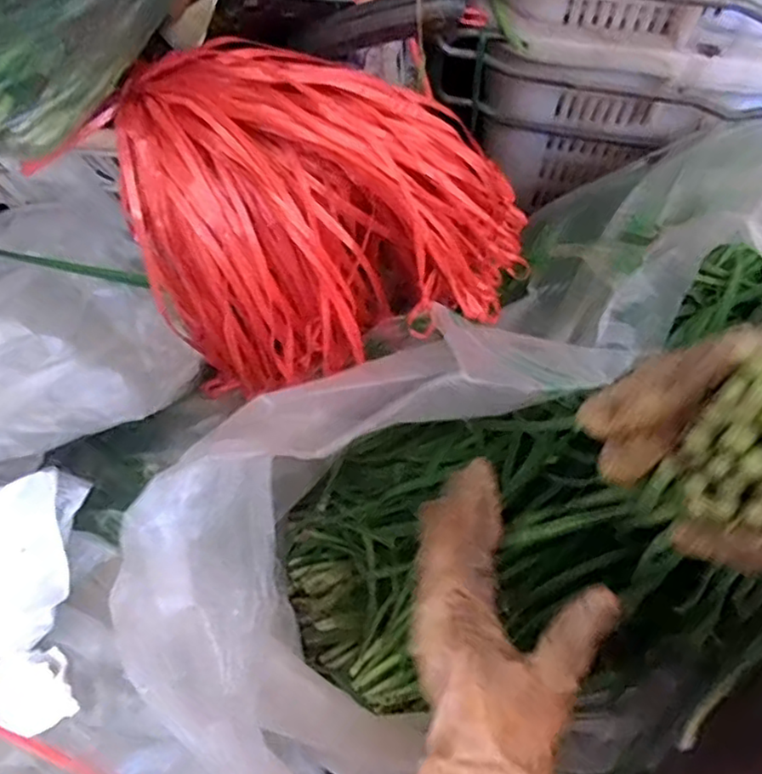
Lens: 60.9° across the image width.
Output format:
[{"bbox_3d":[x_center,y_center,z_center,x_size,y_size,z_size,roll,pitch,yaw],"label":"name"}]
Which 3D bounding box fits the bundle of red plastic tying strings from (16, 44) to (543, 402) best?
[{"bbox_3d":[-0.032,-0.101,0.423,0.264,0.175,0.143,-4,66,1],"label":"bundle of red plastic tying strings"}]

